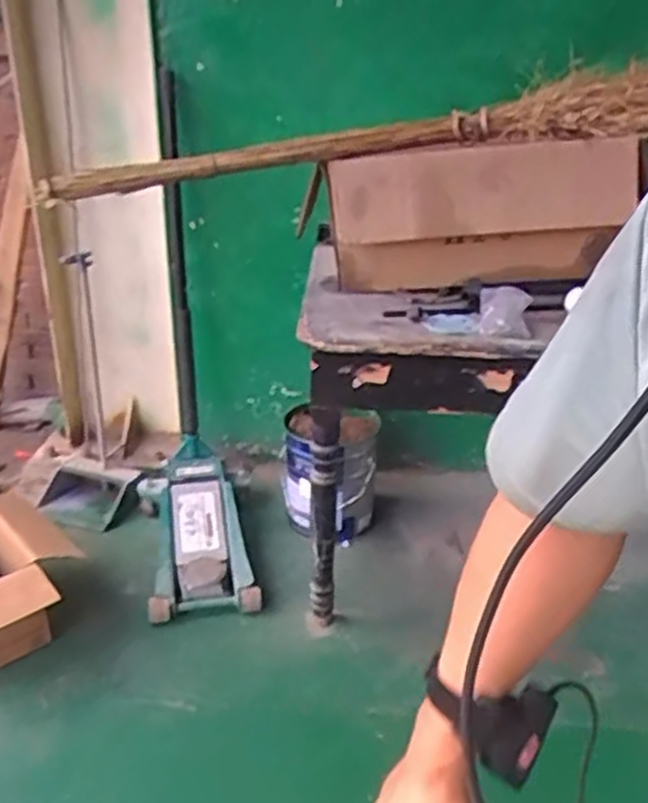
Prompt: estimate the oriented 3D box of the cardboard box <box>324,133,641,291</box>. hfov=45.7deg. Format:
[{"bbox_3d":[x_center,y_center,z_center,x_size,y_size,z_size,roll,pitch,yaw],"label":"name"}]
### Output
[{"bbox_3d":[0.334,-0.403,1.644,0.616,0.283,0.114,-2,26,-6],"label":"cardboard box"}]

